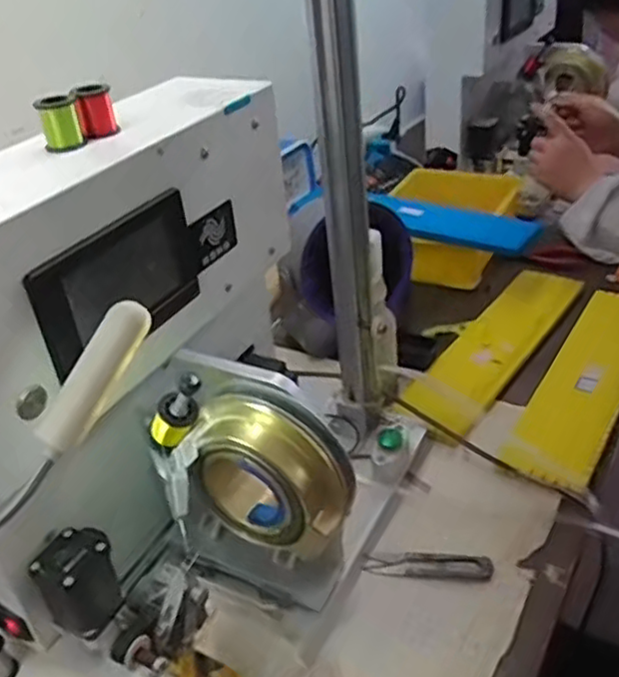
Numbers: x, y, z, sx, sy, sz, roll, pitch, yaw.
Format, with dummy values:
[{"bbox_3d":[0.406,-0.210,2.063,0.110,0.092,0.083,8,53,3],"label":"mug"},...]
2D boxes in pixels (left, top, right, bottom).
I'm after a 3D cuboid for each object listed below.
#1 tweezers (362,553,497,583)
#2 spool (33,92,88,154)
[{"bbox_3d":[0.096,0.184,0.566,0.101,0.006,0.020,1,36,10],"label":"tweezers"},{"bbox_3d":[-0.164,-0.142,0.456,0.025,0.035,0.022,-13,34,-10],"label":"spool"}]

